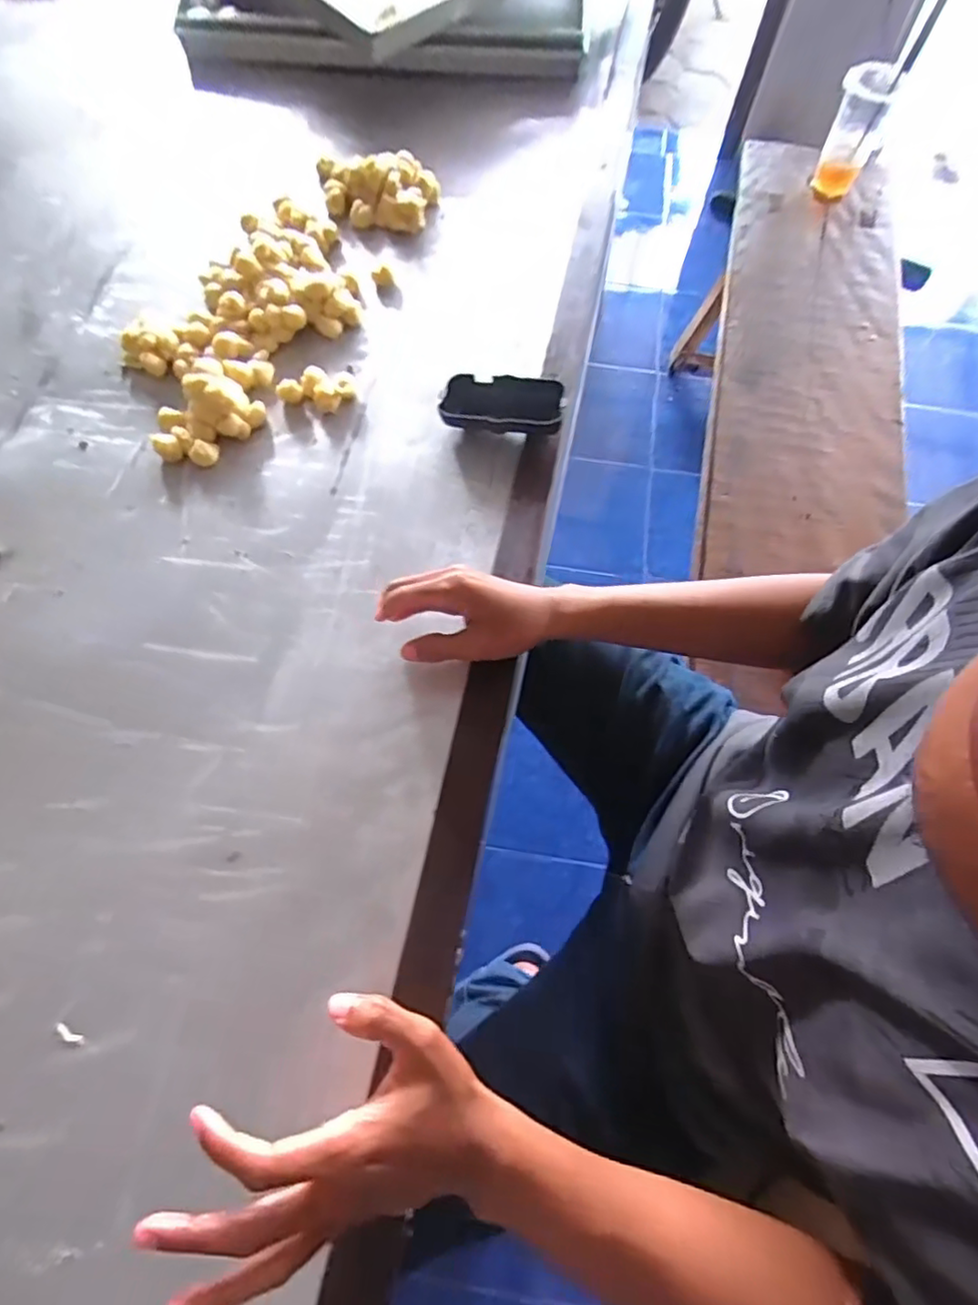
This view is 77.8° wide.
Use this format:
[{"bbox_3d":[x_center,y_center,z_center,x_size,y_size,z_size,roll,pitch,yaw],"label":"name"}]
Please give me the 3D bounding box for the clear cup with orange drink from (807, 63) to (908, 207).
[{"bbox_3d":[0.588,-0.840,0.981,0.088,0.162,0.095,27,72,10],"label":"clear cup with orange drink"}]

